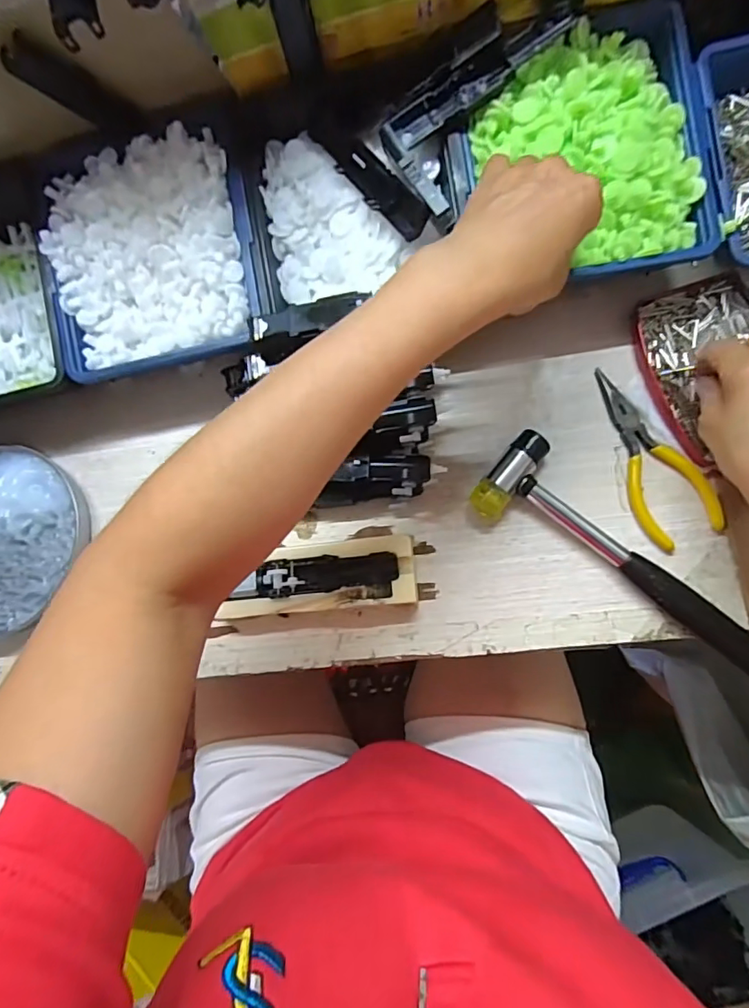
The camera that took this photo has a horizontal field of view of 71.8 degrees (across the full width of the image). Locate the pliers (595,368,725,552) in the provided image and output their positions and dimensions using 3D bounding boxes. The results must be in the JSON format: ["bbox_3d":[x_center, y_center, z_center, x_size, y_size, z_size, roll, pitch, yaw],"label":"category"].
[{"bbox_3d":[0.181,-0.033,0.346,0.048,0.017,0.124,-25,78,3],"label":"pliers"}]

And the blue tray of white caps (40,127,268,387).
[{"bbox_3d":[-0.156,-0.174,0.364,0.146,0.040,0.158,-7,87,8],"label":"blue tray of white caps"}]

